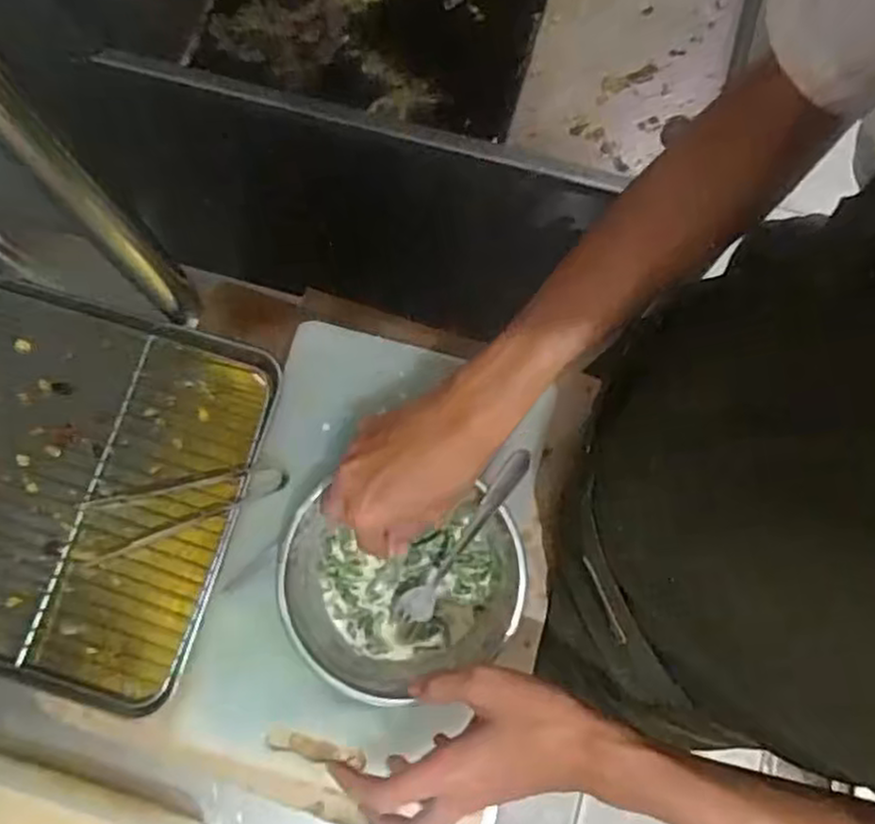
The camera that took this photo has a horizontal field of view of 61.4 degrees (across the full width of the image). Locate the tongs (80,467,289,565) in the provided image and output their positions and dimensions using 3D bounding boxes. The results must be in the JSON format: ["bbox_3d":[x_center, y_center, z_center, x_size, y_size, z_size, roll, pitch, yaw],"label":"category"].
[{"bbox_3d":[-0.206,0.071,0.596,0.169,0.019,0.049,-18,77,-2],"label":"tongs"}]

